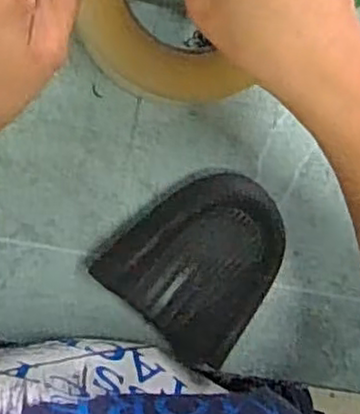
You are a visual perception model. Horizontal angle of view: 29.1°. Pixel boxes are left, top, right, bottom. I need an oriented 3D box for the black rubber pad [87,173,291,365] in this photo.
[{"bbox_3d":[0.017,0.035,0.435,0.106,0.027,0.099,-45,99,-3],"label":"black rubber pad"}]

